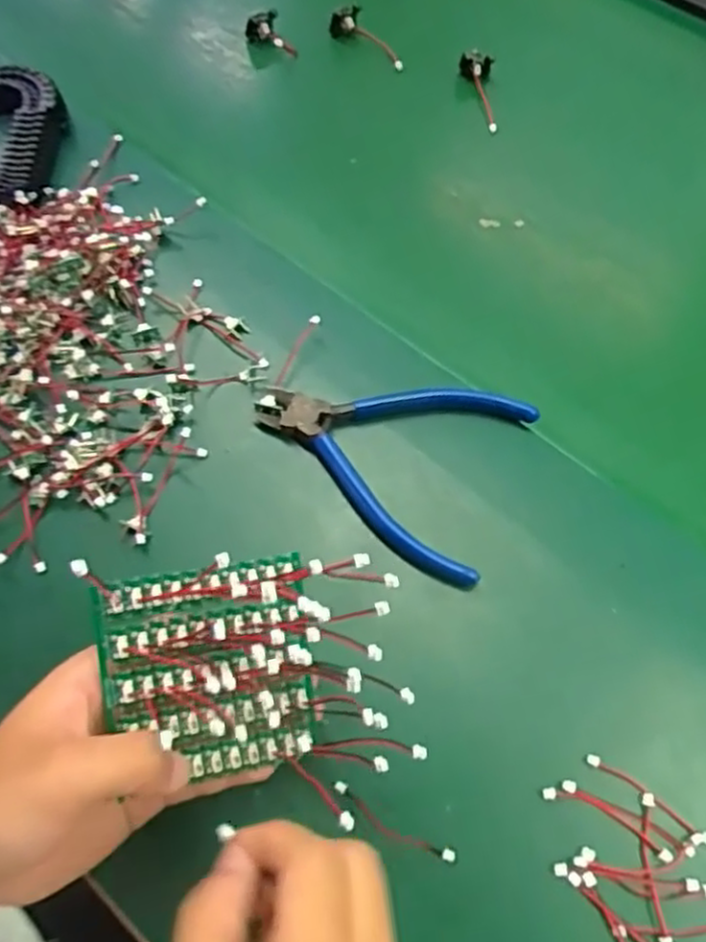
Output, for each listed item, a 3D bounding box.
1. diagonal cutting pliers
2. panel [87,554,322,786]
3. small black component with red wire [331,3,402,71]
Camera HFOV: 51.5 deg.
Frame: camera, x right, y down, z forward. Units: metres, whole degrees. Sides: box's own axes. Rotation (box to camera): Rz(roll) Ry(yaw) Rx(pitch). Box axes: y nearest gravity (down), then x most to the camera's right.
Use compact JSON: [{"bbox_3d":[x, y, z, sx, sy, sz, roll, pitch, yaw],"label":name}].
[{"bbox_3d":[0.016,-0.012,0.386,0.136,0.020,0.103,23,67,11],"label":"diagonal cutting pliers"},{"bbox_3d":[-0.056,0.080,0.295,0.080,0.008,0.083,-9,97,-14],"label":"panel"},{"bbox_3d":[0.010,-0.318,0.538,0.022,0.026,0.061,-34,67,-14],"label":"small black component with red wire"}]

